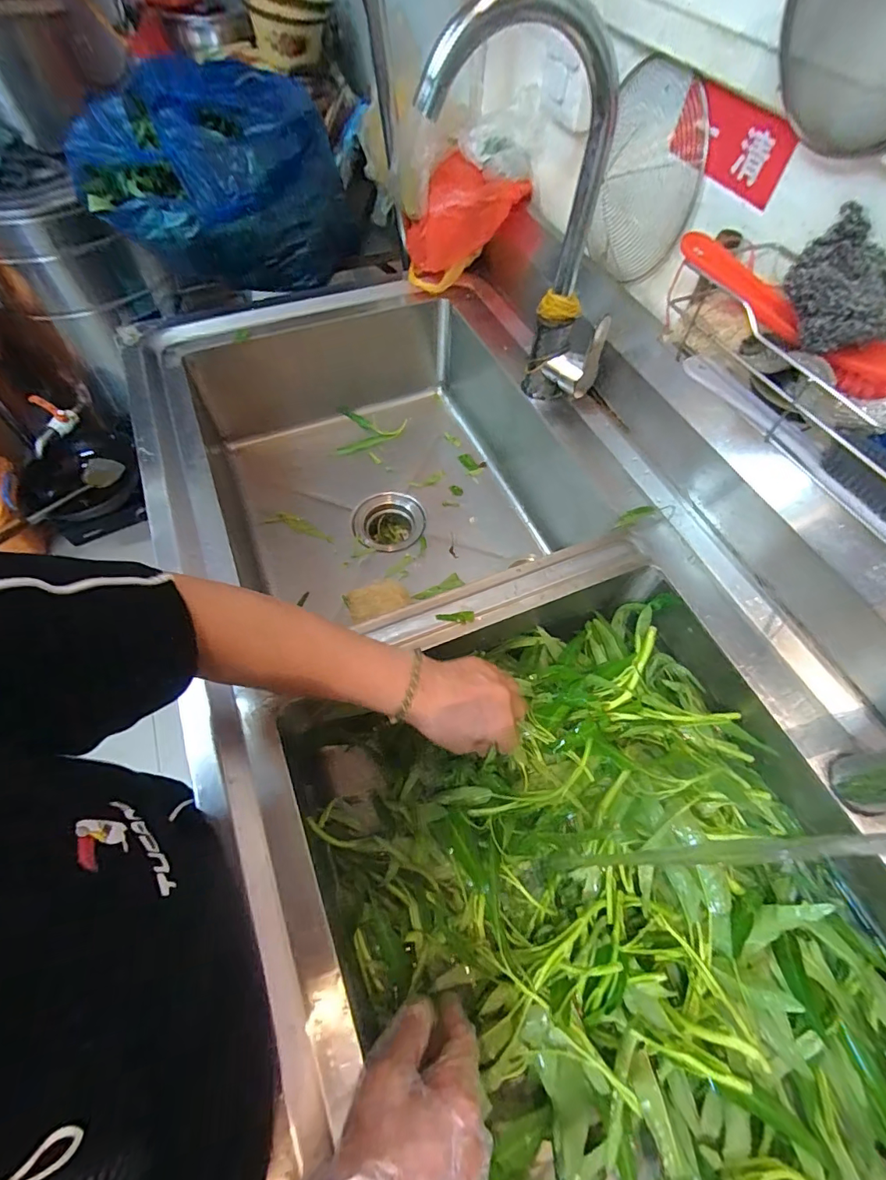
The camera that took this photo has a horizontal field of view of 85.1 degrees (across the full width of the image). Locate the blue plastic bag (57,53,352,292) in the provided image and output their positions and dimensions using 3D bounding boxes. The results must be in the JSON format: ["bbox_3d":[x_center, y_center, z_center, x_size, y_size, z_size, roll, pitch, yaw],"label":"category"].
[{"bbox_3d":[-0.337,-0.623,0.736,0.378,0.228,0.215,-24,62,-15],"label":"blue plastic bag"}]

